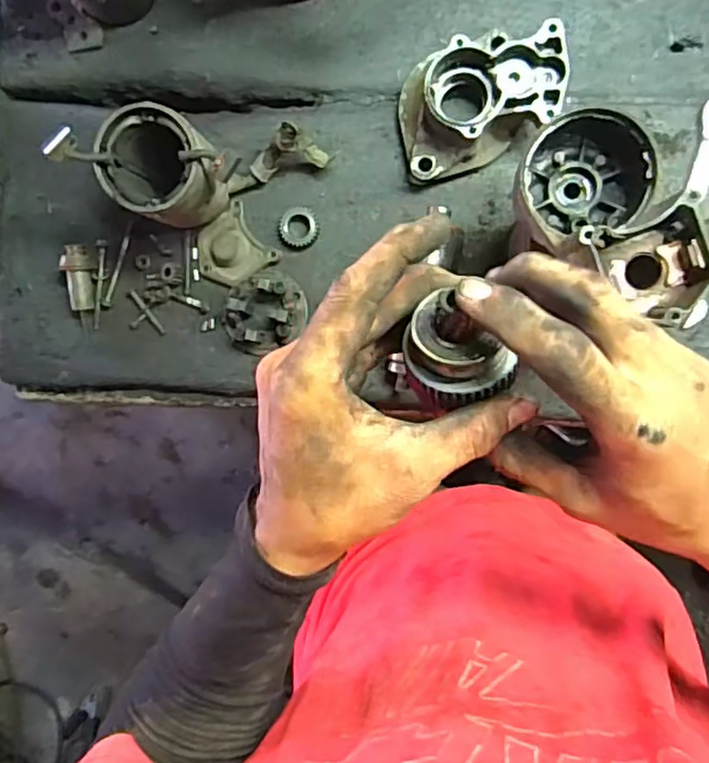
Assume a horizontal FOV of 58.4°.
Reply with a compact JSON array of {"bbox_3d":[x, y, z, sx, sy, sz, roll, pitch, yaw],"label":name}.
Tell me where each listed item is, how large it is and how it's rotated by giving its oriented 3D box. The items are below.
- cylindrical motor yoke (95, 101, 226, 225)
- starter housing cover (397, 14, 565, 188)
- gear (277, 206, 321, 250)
[{"bbox_3d":[-0.155,-0.174,0.546,0.082,0.119,0.084,0,91,5],"label":"cylindrical motor yoke"},{"bbox_3d":[0.107,-0.244,0.543,0.143,0.056,0.103,-17,90,5],"label":"starter housing cover"},{"bbox_3d":[-0.052,-0.143,0.588,0.038,0.008,0.037,0,91,5],"label":"gear"}]

